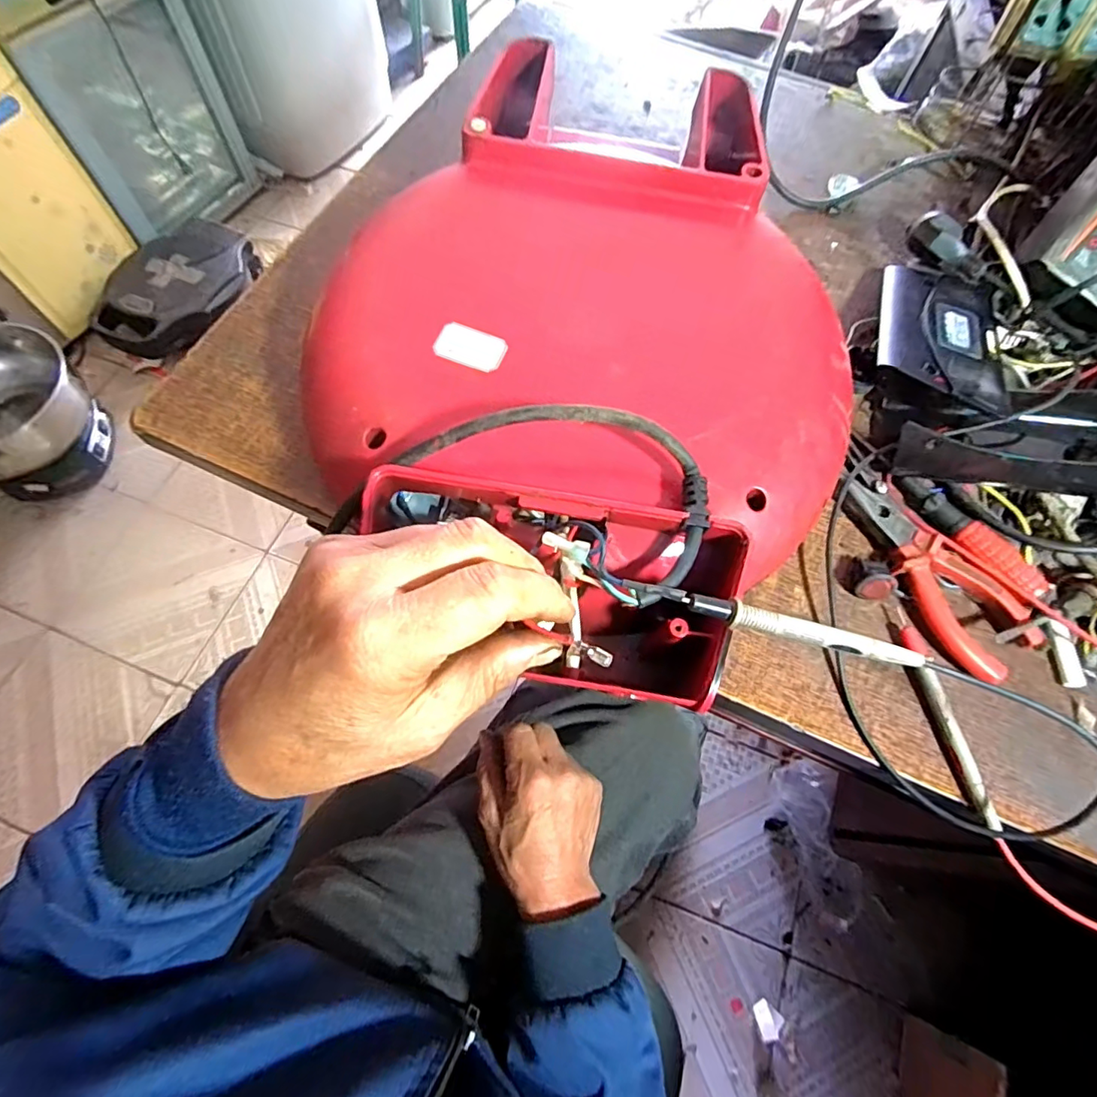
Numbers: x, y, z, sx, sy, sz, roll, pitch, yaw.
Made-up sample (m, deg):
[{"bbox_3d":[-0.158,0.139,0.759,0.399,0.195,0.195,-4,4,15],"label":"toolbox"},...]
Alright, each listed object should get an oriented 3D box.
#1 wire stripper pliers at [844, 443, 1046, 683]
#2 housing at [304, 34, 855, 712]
[{"bbox_3d":[0.227,0.004,0.336,0.052,0.015,0.151,-27,70,-14],"label":"wire stripper pliers"},{"bbox_3d":[0.026,-0.120,0.326,0.291,0.079,0.365,20,66,6],"label":"housing"}]

